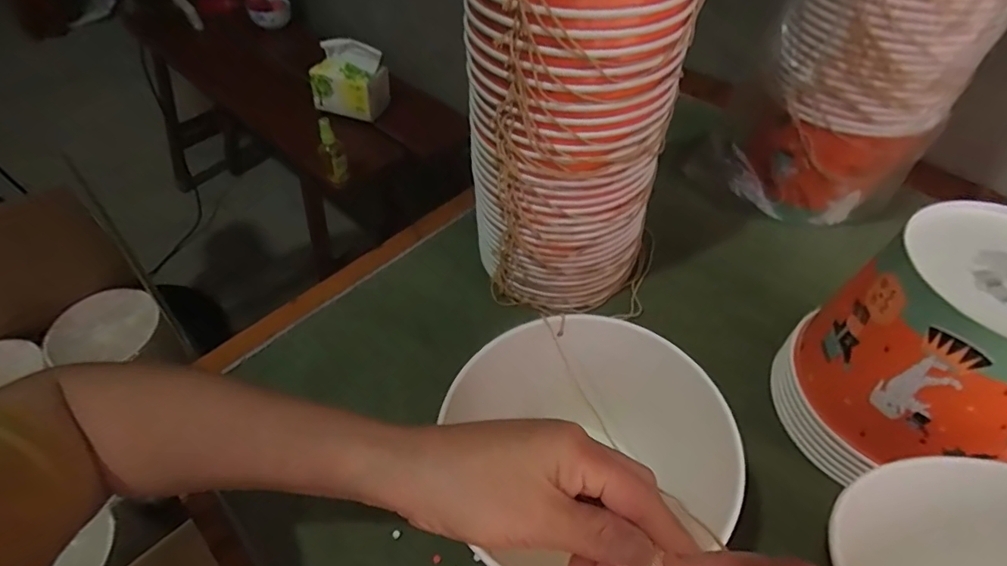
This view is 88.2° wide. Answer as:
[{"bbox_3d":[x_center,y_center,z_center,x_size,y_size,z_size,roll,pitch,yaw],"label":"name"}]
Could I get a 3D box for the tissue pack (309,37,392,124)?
[{"bbox_3d":[-0.311,-0.416,1.060,0.139,0.118,0.101,12,51,8],"label":"tissue pack"}]

